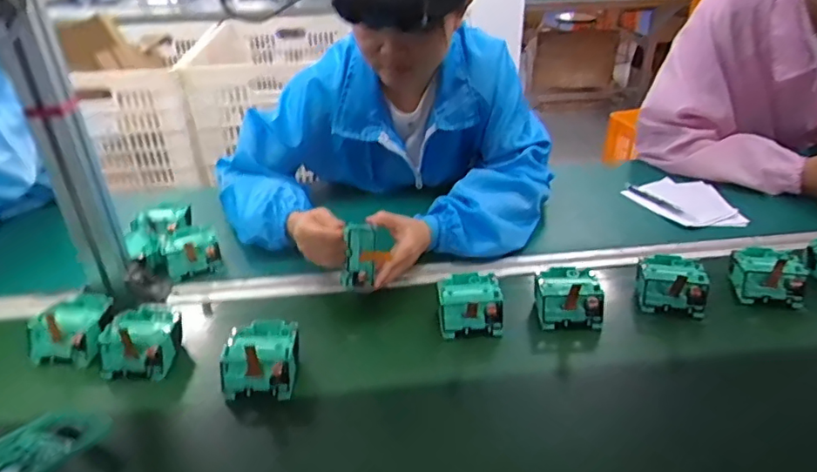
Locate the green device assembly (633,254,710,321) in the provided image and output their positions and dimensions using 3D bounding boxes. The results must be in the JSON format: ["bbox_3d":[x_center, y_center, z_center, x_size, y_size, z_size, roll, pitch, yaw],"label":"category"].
[{"bbox_3d":[0.321,0.062,0.684,0.081,0.049,0.075,9,32,18],"label":"green device assembly"}]

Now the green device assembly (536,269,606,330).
[{"bbox_3d":[0.191,0.073,0.672,0.074,0.044,0.076,-2,30,0],"label":"green device assembly"}]

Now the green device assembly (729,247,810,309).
[{"bbox_3d":[0.446,0.049,0.694,0.083,0.049,0.071,4,31,11],"label":"green device assembly"}]

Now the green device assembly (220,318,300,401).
[{"bbox_3d":[-0.158,0.131,0.604,0.077,0.046,0.076,-2,30,1],"label":"green device assembly"}]

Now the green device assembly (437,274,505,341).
[{"bbox_3d":[0.074,0.082,0.669,0.077,0.043,0.077,1,30,5],"label":"green device assembly"}]

